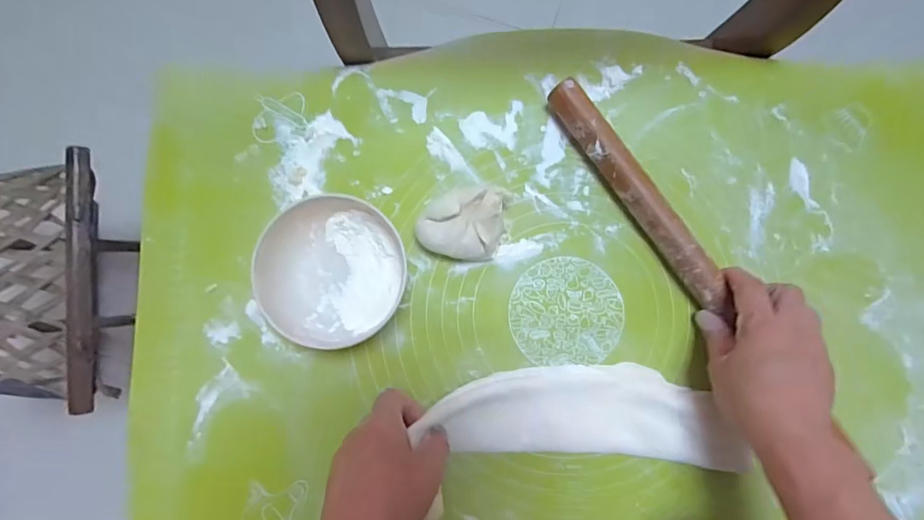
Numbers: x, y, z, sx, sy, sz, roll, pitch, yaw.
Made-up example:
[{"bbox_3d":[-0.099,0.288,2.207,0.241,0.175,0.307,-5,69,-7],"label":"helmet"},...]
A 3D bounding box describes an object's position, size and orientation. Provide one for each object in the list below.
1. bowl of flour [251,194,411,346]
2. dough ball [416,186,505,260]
[{"bbox_3d":[-0.098,0.008,0.372,0.100,0.054,0.110,0,85,0],"label":"bowl of flour"},{"bbox_3d":[0.000,-0.028,0.384,0.067,0.039,0.053,2,85,0],"label":"dough ball"}]

